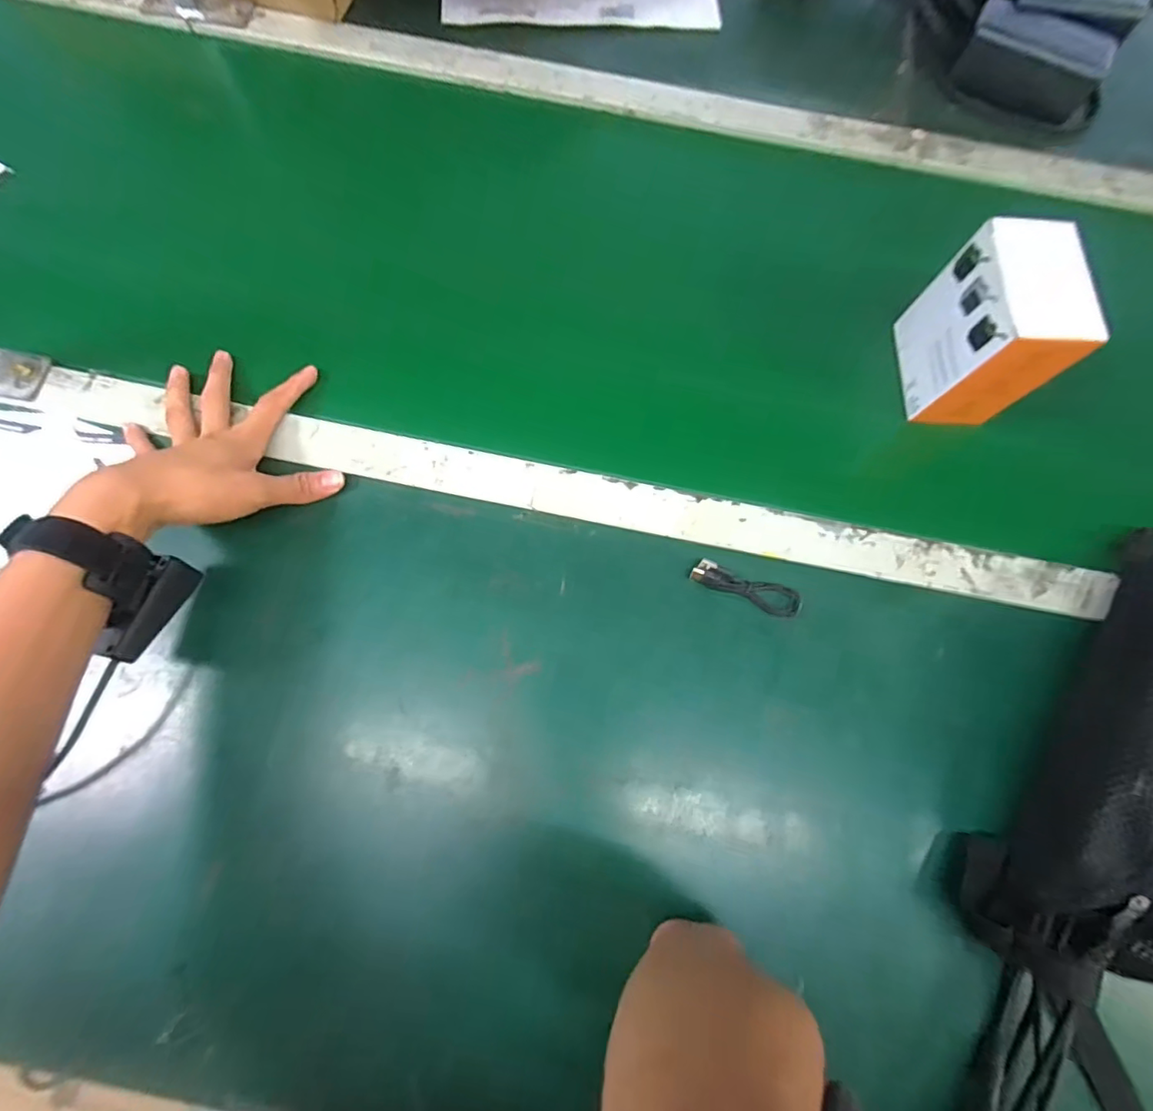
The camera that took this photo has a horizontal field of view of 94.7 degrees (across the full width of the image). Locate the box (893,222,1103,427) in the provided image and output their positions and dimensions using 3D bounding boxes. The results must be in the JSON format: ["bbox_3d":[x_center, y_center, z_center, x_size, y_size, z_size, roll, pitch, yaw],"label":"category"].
[{"bbox_3d":[0.320,-0.174,0.418,0.071,0.115,0.107,6,75,0],"label":"box"}]

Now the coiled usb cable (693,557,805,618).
[{"bbox_3d":[0.128,0.025,0.398,0.084,0.015,0.020,21,76,3],"label":"coiled usb cable"}]

